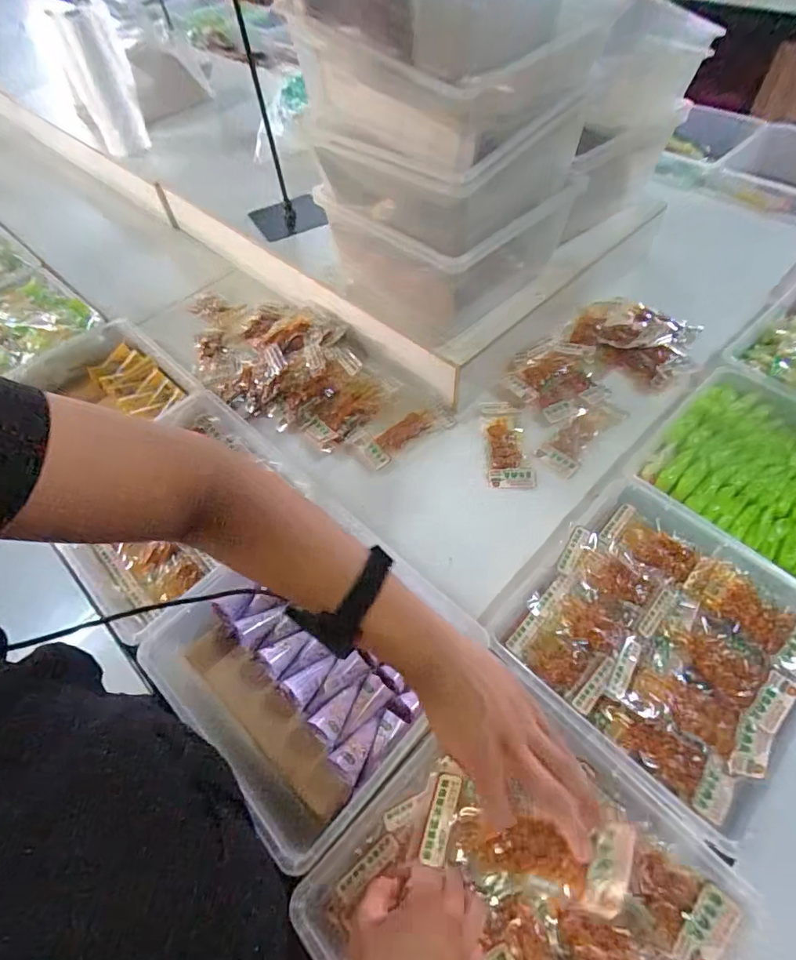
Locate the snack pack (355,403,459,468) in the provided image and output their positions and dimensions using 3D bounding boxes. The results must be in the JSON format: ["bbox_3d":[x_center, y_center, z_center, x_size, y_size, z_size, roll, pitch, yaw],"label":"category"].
[{"bbox_3d":[0.017,-0.072,0.763,0.152,0.012,0.060,-28,59,-14],"label":"snack pack"}]

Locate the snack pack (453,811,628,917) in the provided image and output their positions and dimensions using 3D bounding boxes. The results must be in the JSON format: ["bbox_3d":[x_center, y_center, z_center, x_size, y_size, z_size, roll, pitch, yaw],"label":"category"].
[{"bbox_3d":[0.110,0.297,0.380,0.137,0.016,0.065,9,88,-1],"label":"snack pack"}]

